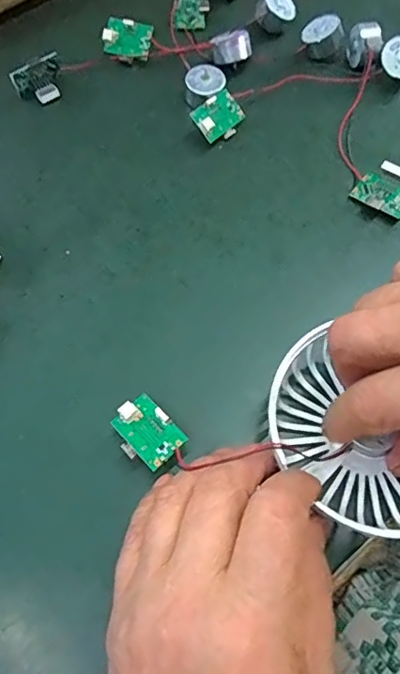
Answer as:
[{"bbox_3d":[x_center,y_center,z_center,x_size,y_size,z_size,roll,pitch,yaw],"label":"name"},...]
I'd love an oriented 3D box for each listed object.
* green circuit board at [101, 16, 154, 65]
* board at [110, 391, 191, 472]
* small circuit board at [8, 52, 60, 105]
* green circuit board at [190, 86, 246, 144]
[{"bbox_3d":[-0.045,-0.184,0.331,0.030,0.004,0.024,18,108,5],"label":"green circuit board"},{"bbox_3d":[-0.023,0.041,0.228,0.023,0.005,0.030,-40,72,-15],"label":"board"},{"bbox_3d":[-0.096,-0.154,0.318,0.029,0.020,0.016,-25,69,-9],"label":"small circuit board"},{"bbox_3d":[0.012,-0.127,0.307,0.030,0.006,0.024,-46,108,-19],"label":"green circuit board"}]

